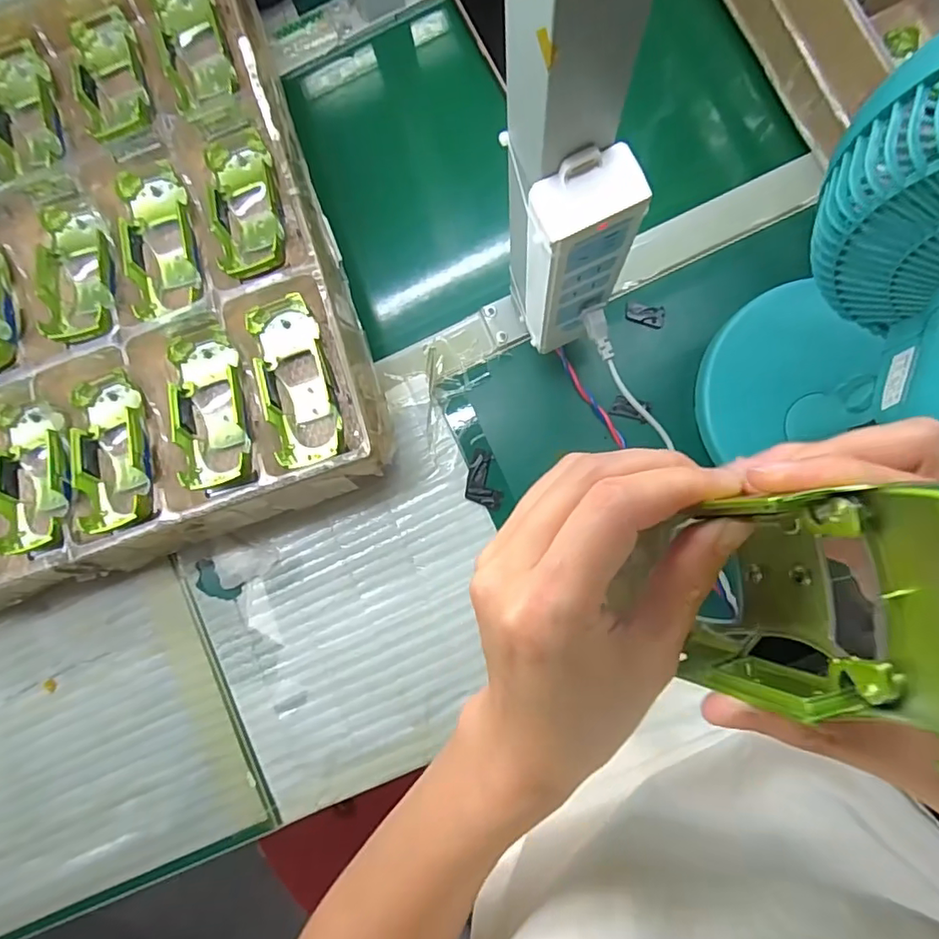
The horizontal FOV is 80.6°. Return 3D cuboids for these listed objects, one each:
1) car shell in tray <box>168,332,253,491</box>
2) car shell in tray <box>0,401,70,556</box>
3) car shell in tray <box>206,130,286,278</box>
[{"bbox_3d":[-0.206,-0.050,0.445,0.062,0.040,0.134,-15,84,2],"label":"car shell in tray"},{"bbox_3d":[-0.354,0.003,0.454,0.074,0.045,0.126,-10,84,3],"label":"car shell in tray"},{"bbox_3d":[-0.182,-0.217,0.461,0.064,0.041,0.142,-17,72,2],"label":"car shell in tray"}]

